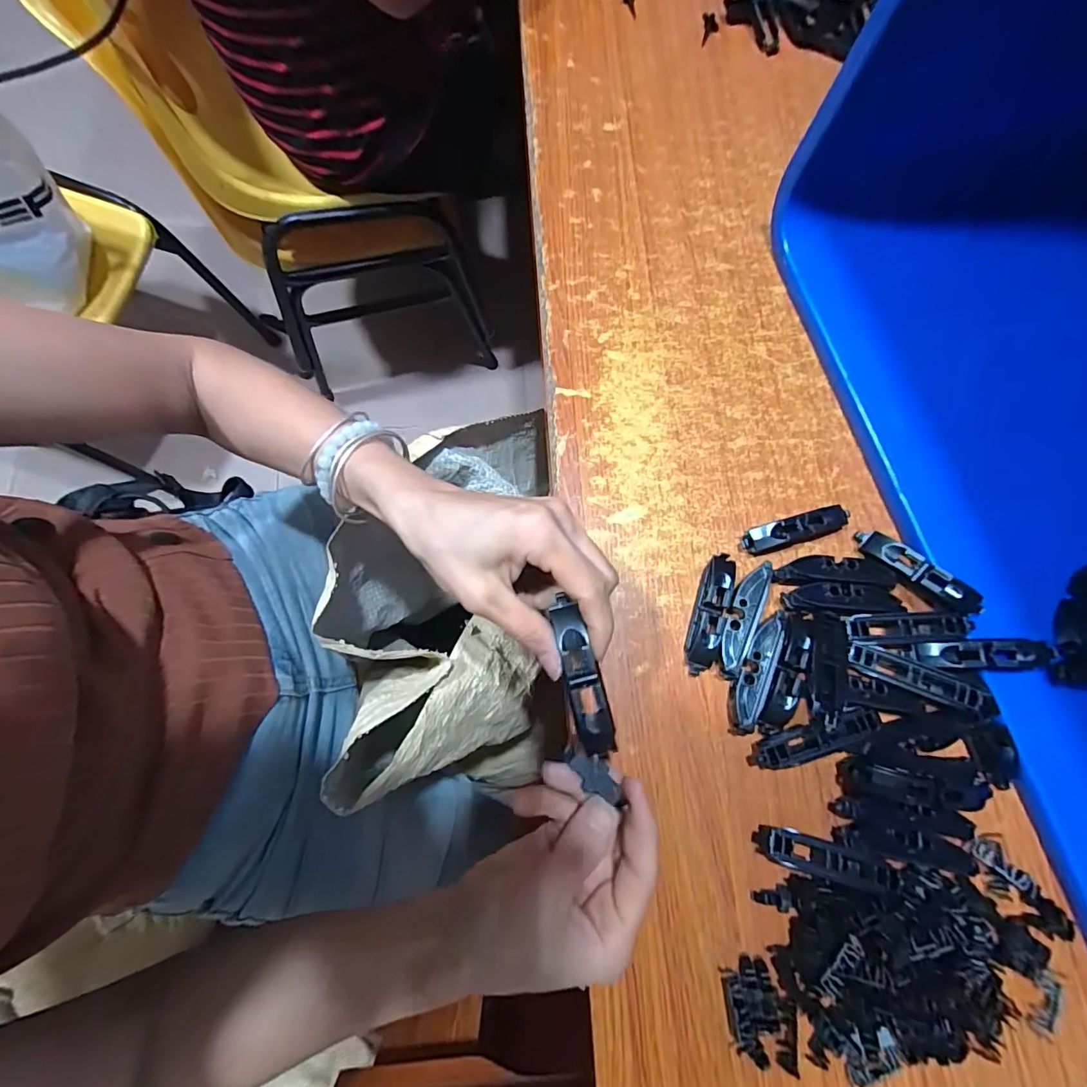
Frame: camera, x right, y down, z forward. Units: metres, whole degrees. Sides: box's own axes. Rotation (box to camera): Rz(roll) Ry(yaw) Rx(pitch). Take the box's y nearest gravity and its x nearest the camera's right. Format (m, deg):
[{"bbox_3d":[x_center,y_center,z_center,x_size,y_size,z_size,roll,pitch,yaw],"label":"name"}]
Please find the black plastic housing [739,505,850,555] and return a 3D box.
[{"bbox_3d":[0.179,-0.010,0.340,0.081,0.018,0.018,-15,78,-5],"label":"black plastic housing"}]

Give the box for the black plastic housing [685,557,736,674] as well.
[{"bbox_3d":[0.110,0.047,0.324,0.020,0.018,0.079,18,77,3],"label":"black plastic housing"}]

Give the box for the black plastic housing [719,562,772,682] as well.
[{"bbox_3d":[0.130,0.050,0.324,0.020,0.016,0.078,22,77,3],"label":"black plastic housing"}]

